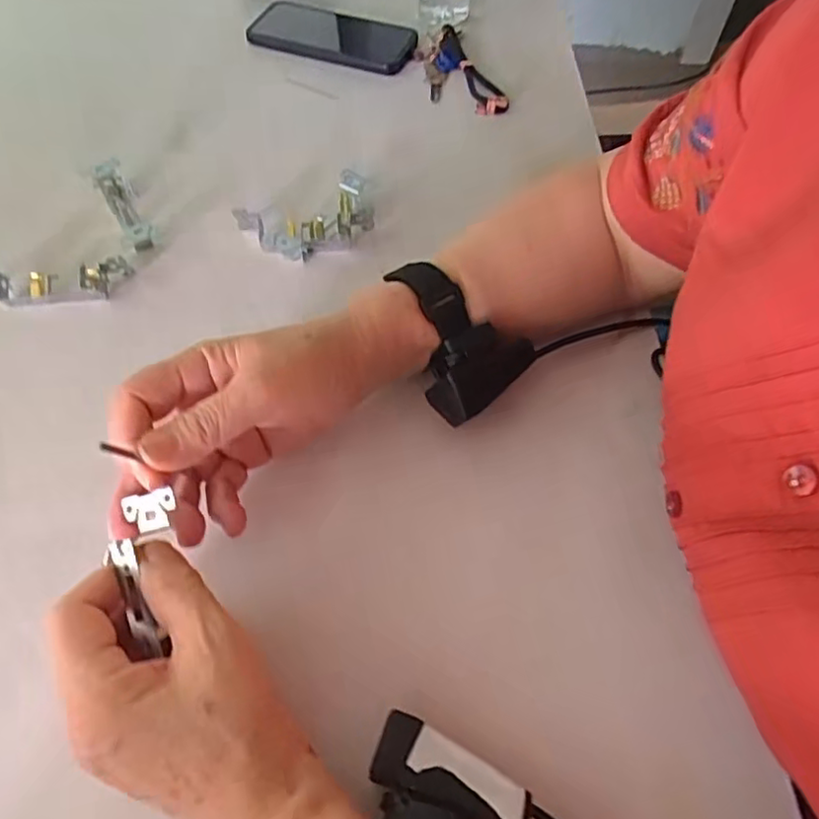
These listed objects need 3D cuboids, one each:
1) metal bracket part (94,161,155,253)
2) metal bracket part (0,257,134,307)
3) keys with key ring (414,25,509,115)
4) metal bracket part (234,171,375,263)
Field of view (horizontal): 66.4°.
[{"bbox_3d":[-0.223,-0.158,0.492,0.024,0.027,0.090,-25,61,-17],"label":"metal bracket part"},{"bbox_3d":[-0.257,-0.092,0.449,0.105,0.027,0.027,-6,58,-5],"label":"metal bracket part"},{"bbox_3d":[0.046,-0.344,0.629,0.064,0.015,0.156,-11,58,-9],"label":"keys with key ring"},{"bbox_3d":[-0.074,-0.145,0.490,0.102,0.027,0.058,-27,62,-18],"label":"metal bracket part"}]

